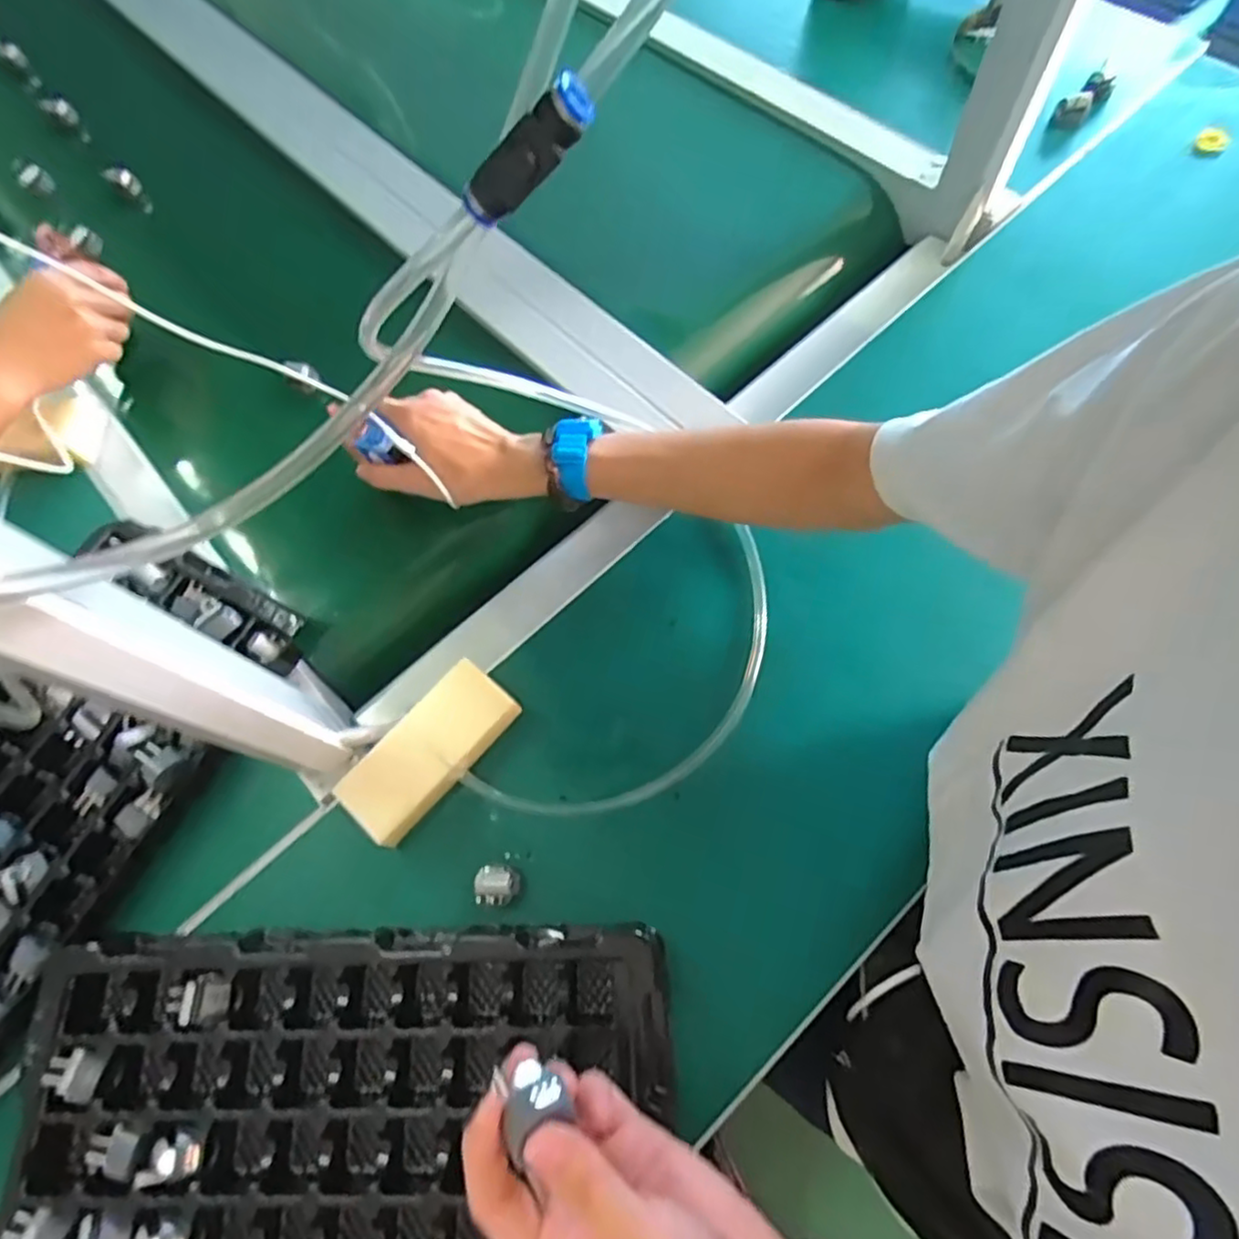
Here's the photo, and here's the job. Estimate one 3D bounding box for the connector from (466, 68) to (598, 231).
[{"bbox_3d":[-0.029,-0.139,0.204,0.049,0.013,0.011,-27,59,35],"label":"connector"}]

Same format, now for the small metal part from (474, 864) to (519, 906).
[{"bbox_3d":[-0.075,0.166,0.426,0.023,0.031,0.023,1,68,6],"label":"small metal part"}]

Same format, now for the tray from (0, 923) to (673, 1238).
[{"bbox_3d":[-0.153,0.280,0.370,0.359,0.035,0.202,-3,68,4],"label":"tray"}]

